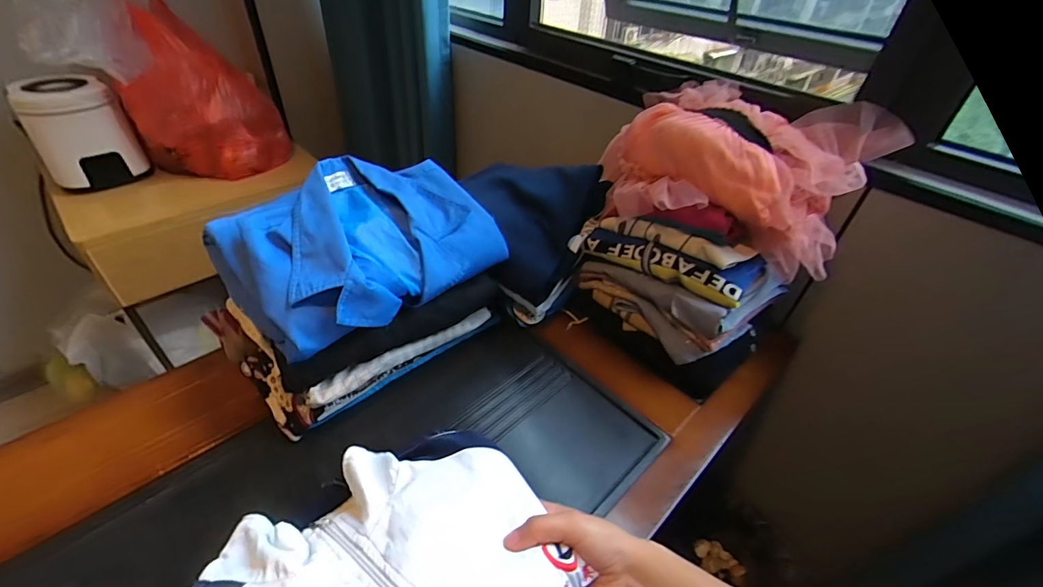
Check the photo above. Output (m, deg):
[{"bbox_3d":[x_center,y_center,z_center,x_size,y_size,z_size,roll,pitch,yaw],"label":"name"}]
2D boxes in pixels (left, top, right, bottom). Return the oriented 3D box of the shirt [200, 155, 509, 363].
[{"bbox_3d":[-0.202,-0.074,0.561,0.236,0.090,0.304,33,48,29],"label":"shirt"}]

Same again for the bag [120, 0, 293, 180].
[{"bbox_3d":[-0.806,-0.516,1.102,0.311,0.353,0.311,-23,48,-29],"label":"bag"}]

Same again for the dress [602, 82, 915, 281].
[{"bbox_3d":[0.288,-0.170,0.609,0.338,0.150,0.232,12,41,8],"label":"dress"}]

